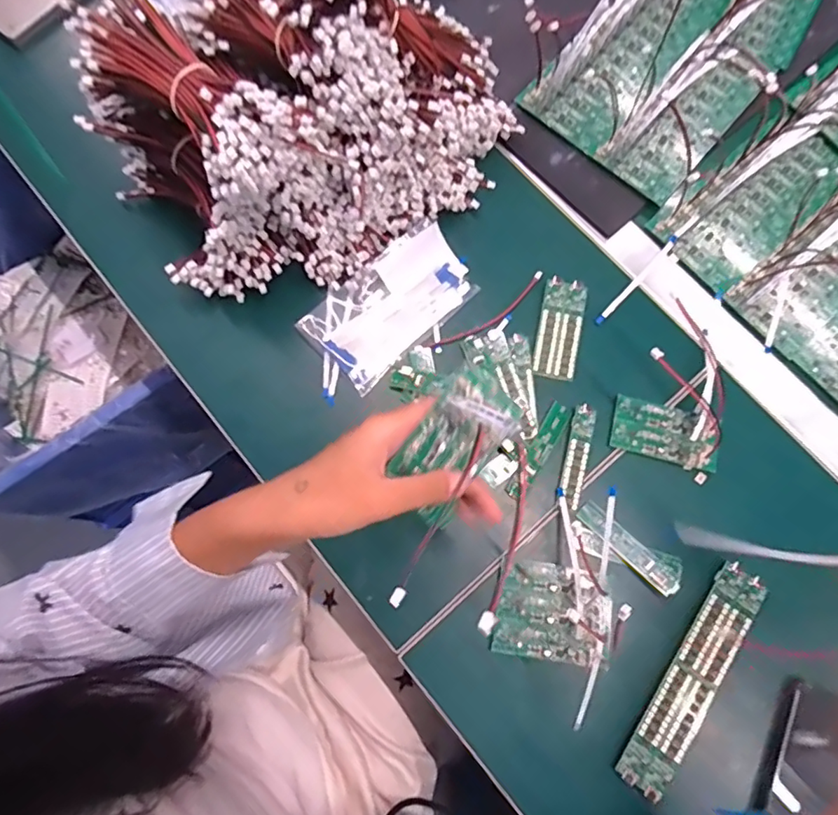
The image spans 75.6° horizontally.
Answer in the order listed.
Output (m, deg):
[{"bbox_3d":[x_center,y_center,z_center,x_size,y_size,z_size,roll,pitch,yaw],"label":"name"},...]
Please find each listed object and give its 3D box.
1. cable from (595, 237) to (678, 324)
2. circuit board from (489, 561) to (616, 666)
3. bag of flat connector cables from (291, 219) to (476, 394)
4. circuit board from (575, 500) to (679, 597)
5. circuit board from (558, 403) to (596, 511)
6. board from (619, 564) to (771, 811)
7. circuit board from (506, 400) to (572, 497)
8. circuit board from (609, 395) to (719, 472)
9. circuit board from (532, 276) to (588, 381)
[{"bbox_3d":[0.179,-0.101,0.452,0.006,0.004,0.081,44,100,10],"label":"cable"},{"bbox_3d":[0.099,0.151,0.395,0.083,0.013,0.062,11,74,1],"label":"circuit board"},{"bbox_3d":[-0.022,-0.088,0.451,0.140,0.016,0.079,-42,80,-13],"label":"bag of flat connector cables"},{"bbox_3d":[0.158,0.106,0.410,0.018,0.005,0.085,-42,66,-10],"label":"circuit board"},{"bbox_3d":[0.126,0.039,0.427,0.019,0.007,0.080,15,74,2],"label":"circuit board"},{"bbox_3d":[0.196,0.192,0.385,0.034,0.010,0.167,35,76,7],"label":"board"},{"bbox_3d":[0.095,0.034,0.429,0.019,0.005,0.085,36,76,6],"label":"circuit board"},{"bbox_3d":[0.197,0.020,0.430,0.081,0.015,0.044,17,74,2],"label":"circuit board"},{"bbox_3d":[0.119,-0.066,0.454,0.035,0.008,0.084,13,74,1],"label":"circuit board"}]

